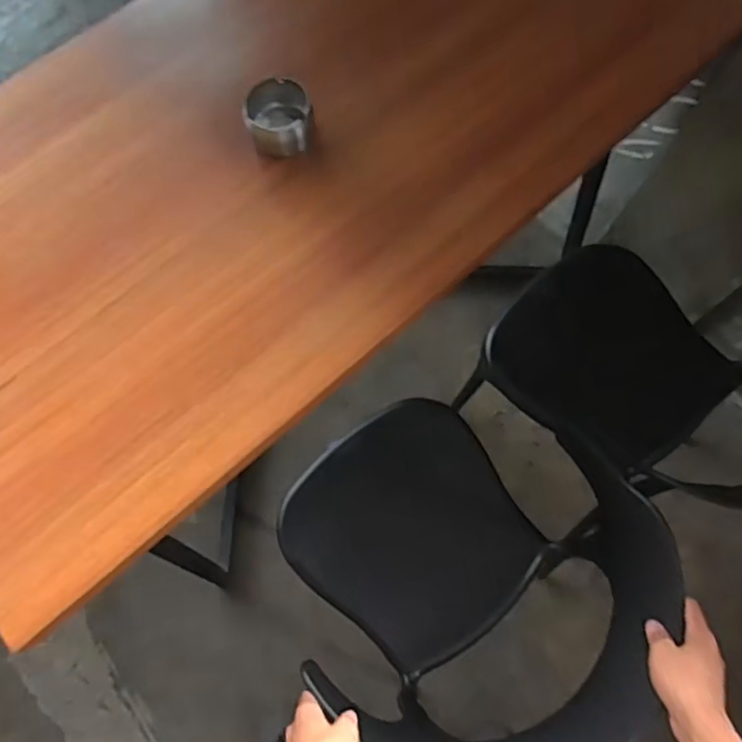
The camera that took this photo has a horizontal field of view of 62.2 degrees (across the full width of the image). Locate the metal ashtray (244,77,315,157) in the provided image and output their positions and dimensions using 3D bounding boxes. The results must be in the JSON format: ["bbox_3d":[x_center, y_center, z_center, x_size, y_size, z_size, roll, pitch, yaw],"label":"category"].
[{"bbox_3d":[-0.110,-0.306,0.759,0.082,0.066,0.074,-9,72,-4],"label":"metal ashtray"}]

